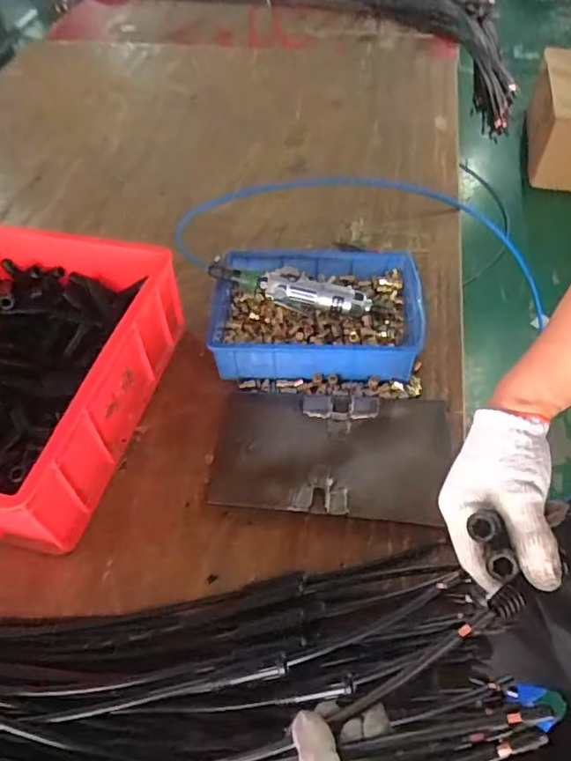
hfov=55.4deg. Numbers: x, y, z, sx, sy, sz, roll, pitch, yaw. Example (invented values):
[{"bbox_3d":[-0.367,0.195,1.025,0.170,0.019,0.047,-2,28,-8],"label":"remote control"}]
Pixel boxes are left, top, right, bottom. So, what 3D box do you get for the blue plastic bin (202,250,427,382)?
[{"bbox_3d":[0.044,-0.098,0.800,0.297,0.086,0.202,-1,51,6],"label":"blue plastic bin"}]

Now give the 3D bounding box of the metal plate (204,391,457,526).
[{"bbox_3d":[0.058,0.086,0.696,0.296,0.018,0.175,2,51,8],"label":"metal plate"}]

